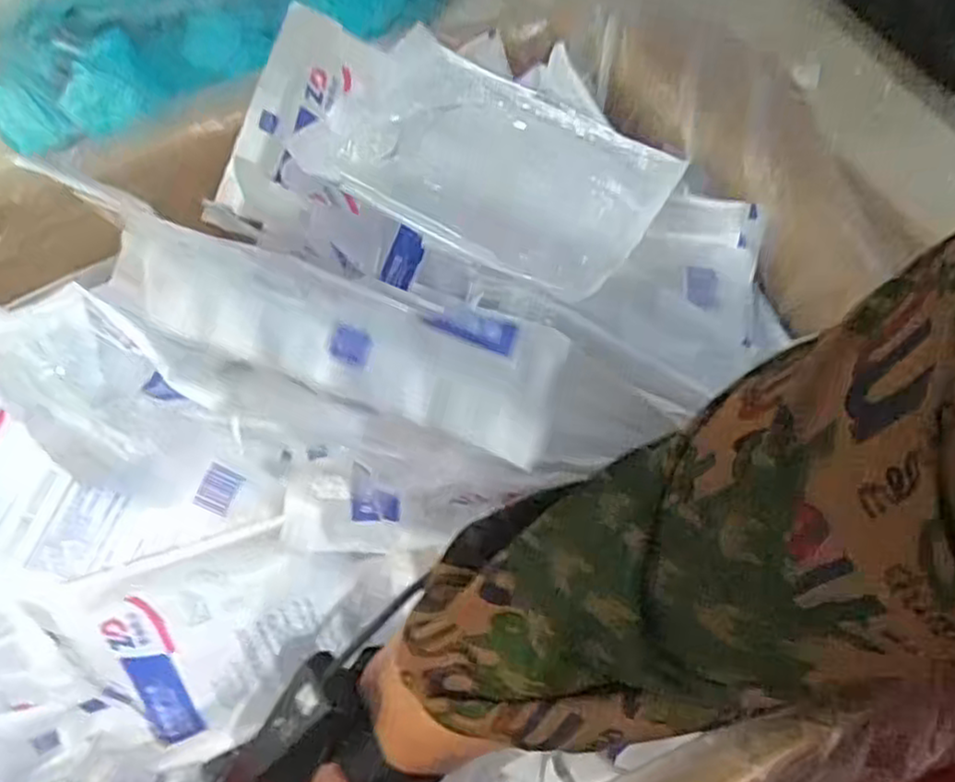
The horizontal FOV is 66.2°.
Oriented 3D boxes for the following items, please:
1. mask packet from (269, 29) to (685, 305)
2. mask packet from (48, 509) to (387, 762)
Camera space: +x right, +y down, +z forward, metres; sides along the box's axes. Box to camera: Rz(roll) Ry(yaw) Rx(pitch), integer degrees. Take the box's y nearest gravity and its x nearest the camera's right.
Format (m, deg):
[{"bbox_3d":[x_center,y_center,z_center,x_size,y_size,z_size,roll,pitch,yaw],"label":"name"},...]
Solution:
[{"bbox_3d":[0.003,-0.131,0.408,0.192,0.018,0.123,27,62,17],"label":"mask packet"},{"bbox_3d":[-0.124,0.122,0.390,0.146,0.115,0.019,-24,26,-8],"label":"mask packet"}]

